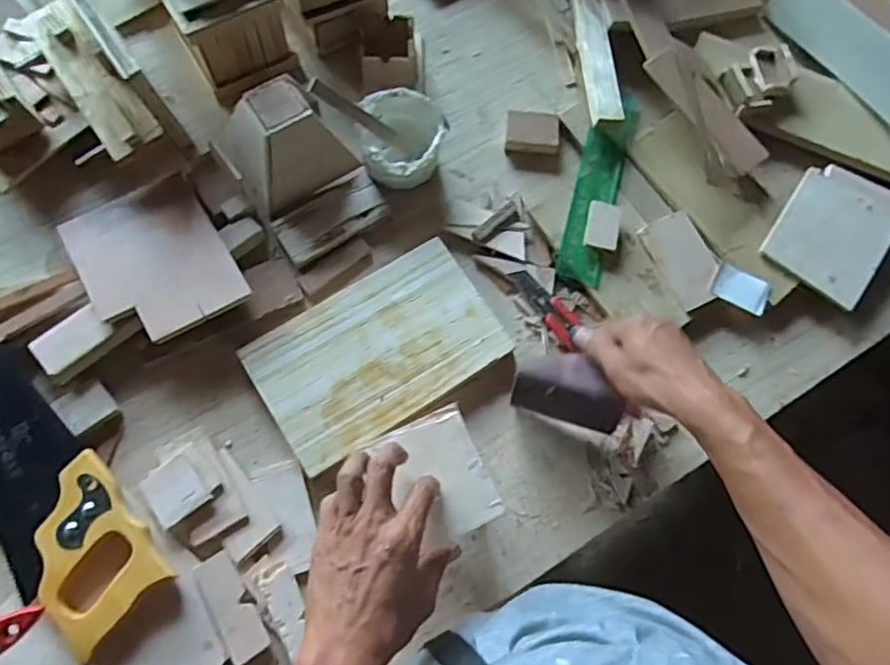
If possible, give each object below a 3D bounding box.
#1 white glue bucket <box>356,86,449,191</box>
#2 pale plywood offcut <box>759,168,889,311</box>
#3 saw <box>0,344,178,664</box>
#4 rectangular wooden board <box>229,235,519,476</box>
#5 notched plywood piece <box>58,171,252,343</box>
[{"bbox_3d":[-0.048,-0.209,0.661,0.091,0.058,0.105,11,73,2],"label":"white glue bucket"},{"bbox_3d":[0.415,-0.104,0.651,0.114,0.011,0.126,37,75,9],"label":"pale plywood offcut"},{"bbox_3d":[-0.390,0.090,0.556,0.097,0.027,0.398,-37,77,-12],"label":"saw"},{"bbox_3d":[-0.066,0.013,0.597,0.229,0.013,0.144,-33,76,-11],"label":"rectangular wooden board"},{"bbox_3d":[-0.286,-0.073,0.604,0.129,0.010,0.172,-28,67,-18],"label":"notched plywood piece"}]

